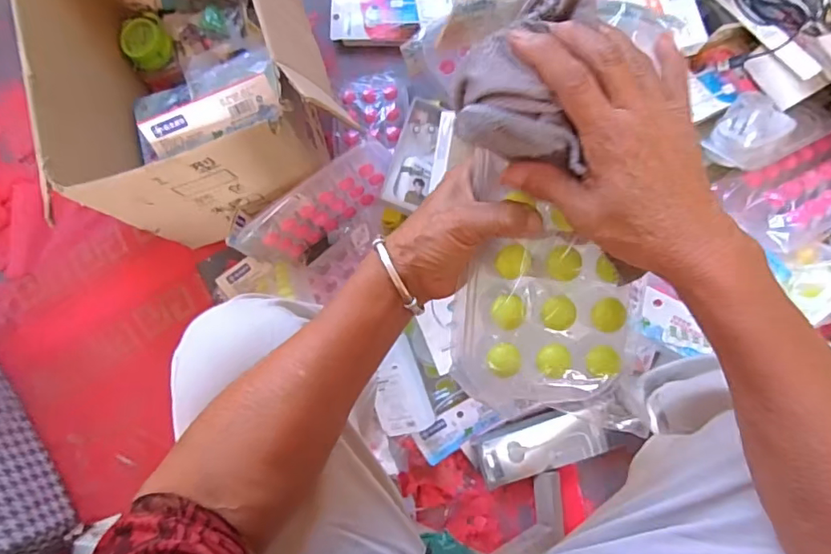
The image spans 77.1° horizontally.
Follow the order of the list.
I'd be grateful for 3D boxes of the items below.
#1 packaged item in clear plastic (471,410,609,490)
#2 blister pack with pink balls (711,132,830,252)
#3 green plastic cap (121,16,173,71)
[{"bbox_3d":[0.174,0.234,0.724,0.179,0.024,0.076,-21,83,5],"label":"packaged item in clear plastic"},{"bbox_3d":[0.474,-0.107,0.624,0.226,0.043,0.108,-24,82,-13],"label":"blister pack with pink balls"},{"bbox_3d":[-0.412,-0.358,0.798,0.065,0.031,0.069,-1,84,6],"label":"green plastic cap"}]

